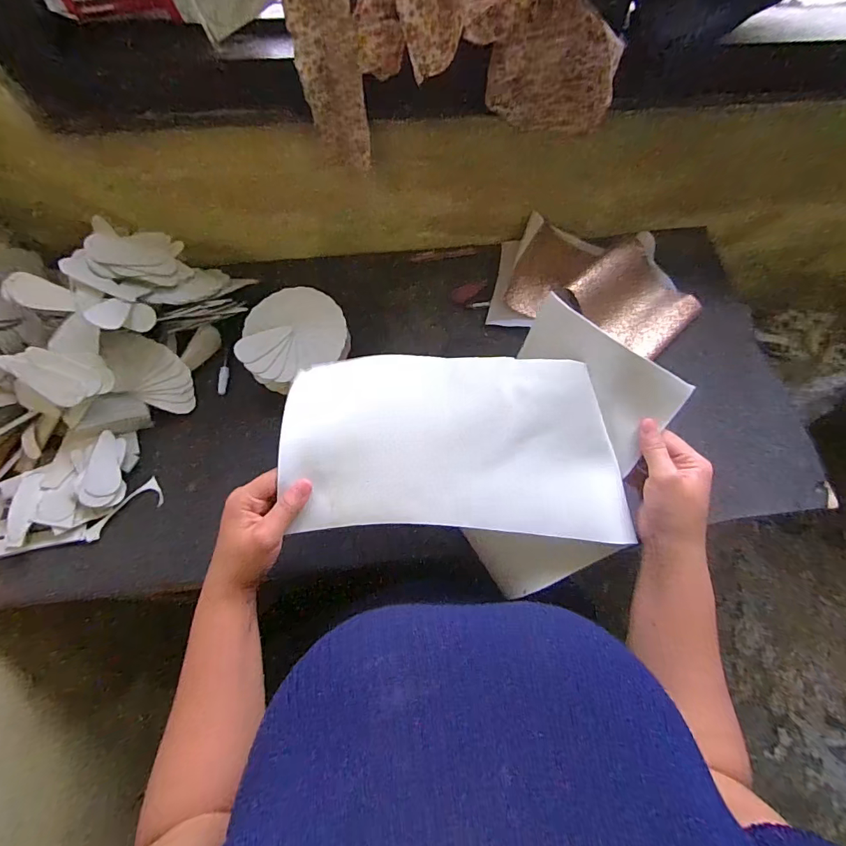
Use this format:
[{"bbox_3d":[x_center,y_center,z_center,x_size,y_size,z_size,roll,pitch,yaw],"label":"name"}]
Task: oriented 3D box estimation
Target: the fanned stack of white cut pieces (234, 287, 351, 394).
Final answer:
[{"bbox_3d":[-0.164,-0.105,0.536,0.131,0.052,0.130,-35,72,-15],"label":"fanned stack of white cut pieces"}]

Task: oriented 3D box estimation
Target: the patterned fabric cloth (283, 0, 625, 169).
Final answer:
[{"bbox_3d":[0.035,-0.375,0.418,0.309,0.195,0.132,-16,68,-8],"label":"patterned fabric cloth"}]

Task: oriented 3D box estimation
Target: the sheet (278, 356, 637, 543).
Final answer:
[{"bbox_3d":[0.032,0.019,0.386,0.301,0.019,0.154,3,86,-3],"label":"sheet"}]

